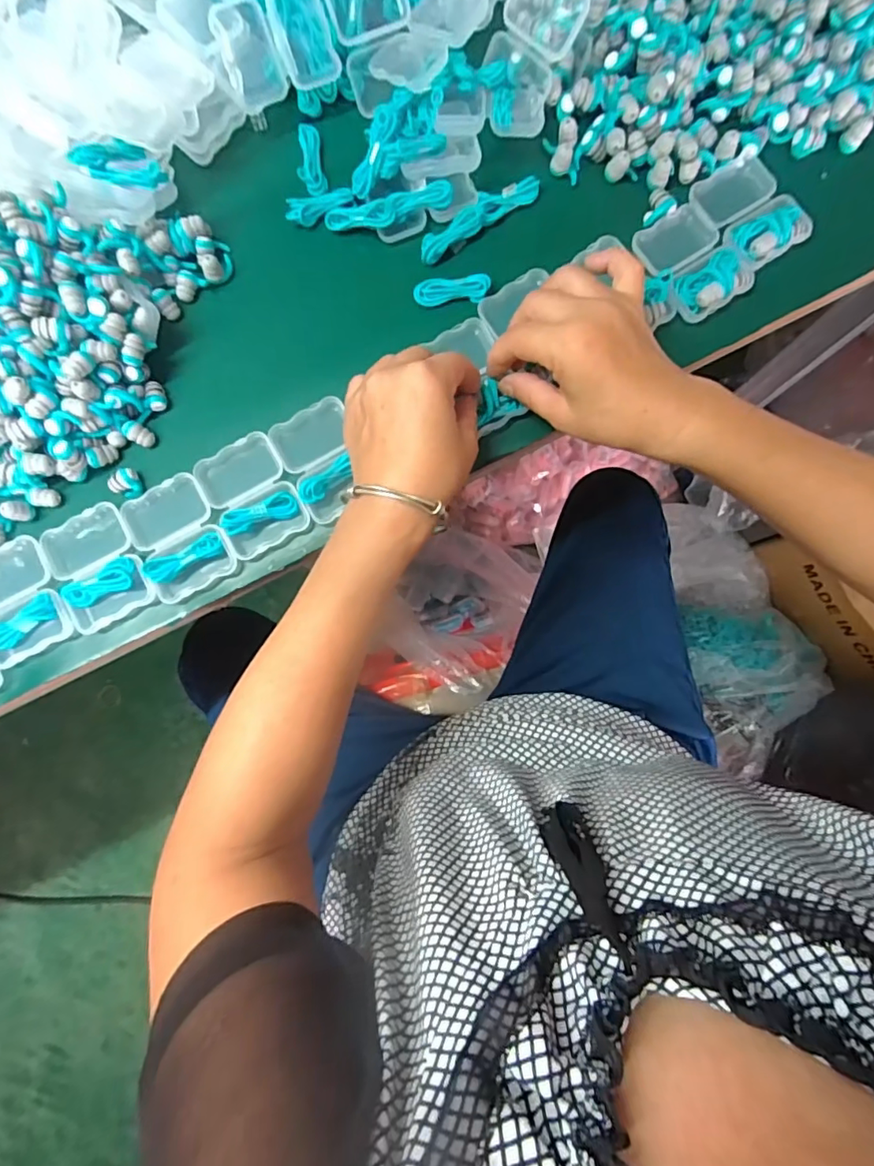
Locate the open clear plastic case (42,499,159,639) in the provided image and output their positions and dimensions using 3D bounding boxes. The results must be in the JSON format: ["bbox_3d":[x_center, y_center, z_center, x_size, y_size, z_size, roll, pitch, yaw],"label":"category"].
[{"bbox_3d":[-0.224,-0.011,0.343,0.055,0.015,0.074,-29,84,-2],"label":"open clear plastic case"}]

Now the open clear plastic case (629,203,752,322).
[{"bbox_3d":[0.177,-0.224,0.360,0.057,0.018,0.075,-34,84,-3],"label":"open clear plastic case"}]

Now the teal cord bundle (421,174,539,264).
[{"bbox_3d":[0.030,-0.261,0.373,0.097,0.015,0.021,-35,84,-3],"label":"teal cord bundle"}]

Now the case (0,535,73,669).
[{"bbox_3d":[-0.277,0.010,0.344,0.056,0.011,0.074,-27,83,-2],"label":"case"}]

